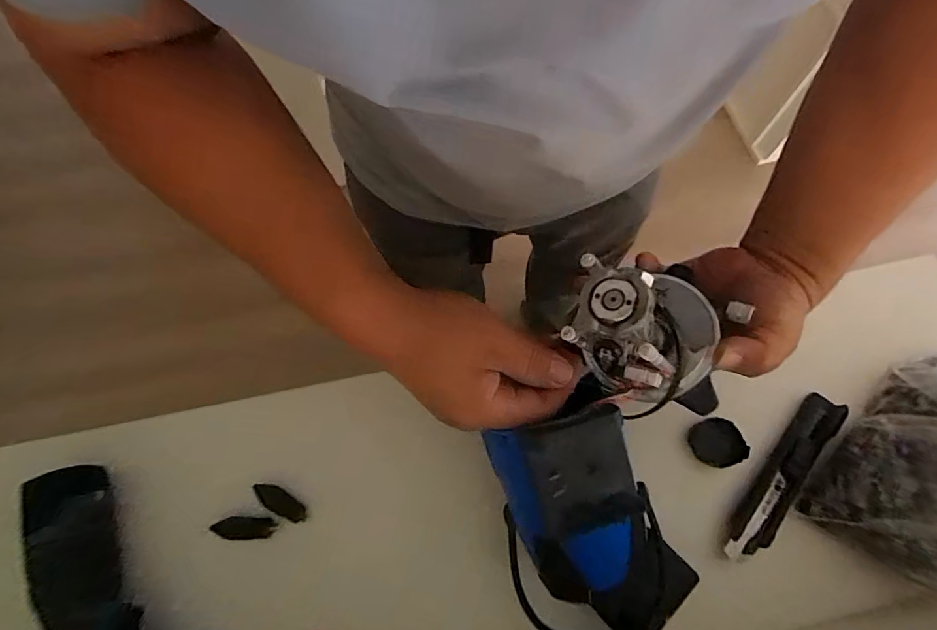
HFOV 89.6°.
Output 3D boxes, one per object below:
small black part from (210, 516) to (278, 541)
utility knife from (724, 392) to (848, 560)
[{"bbox_3d":[-0.181,0.172,0.380,0.046,0.009,0.017,1,69,2],"label":"small black part"},{"bbox_3d":[0.257,0.130,0.384,0.030,0.016,0.159,39,74,15],"label":"utility knife"}]

